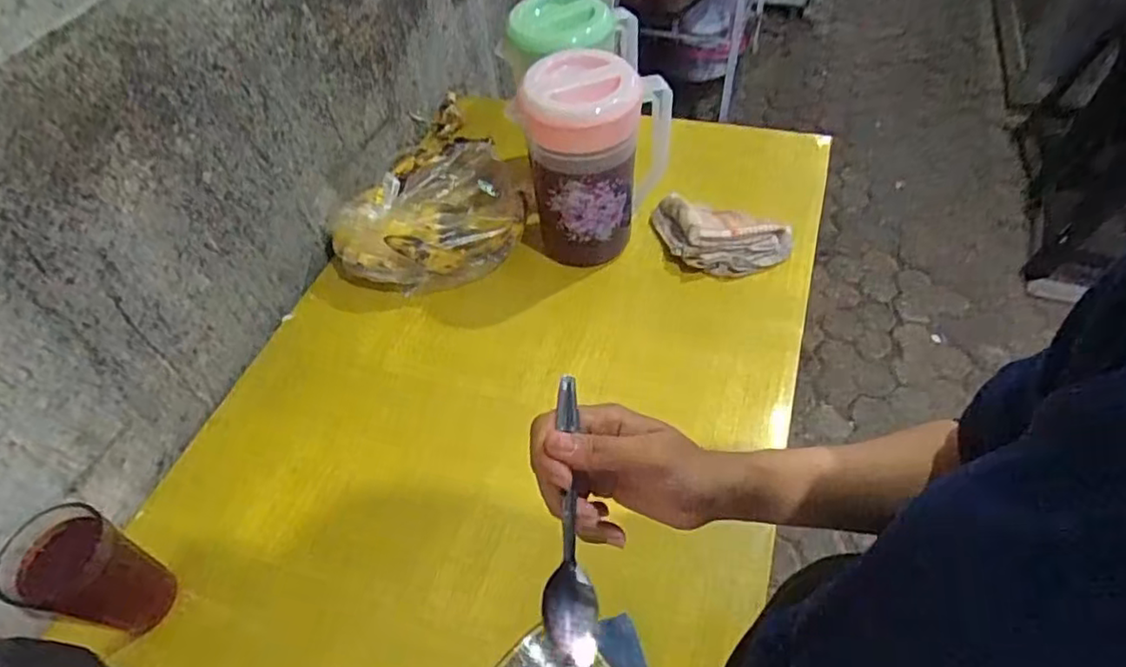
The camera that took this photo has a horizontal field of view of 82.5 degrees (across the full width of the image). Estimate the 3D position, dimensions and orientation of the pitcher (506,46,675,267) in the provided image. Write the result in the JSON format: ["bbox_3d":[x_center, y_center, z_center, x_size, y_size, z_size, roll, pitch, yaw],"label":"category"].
[{"bbox_3d":[0.040,-0.184,0.727,0.148,0.227,0.108,8,53,9],"label":"pitcher"}]

